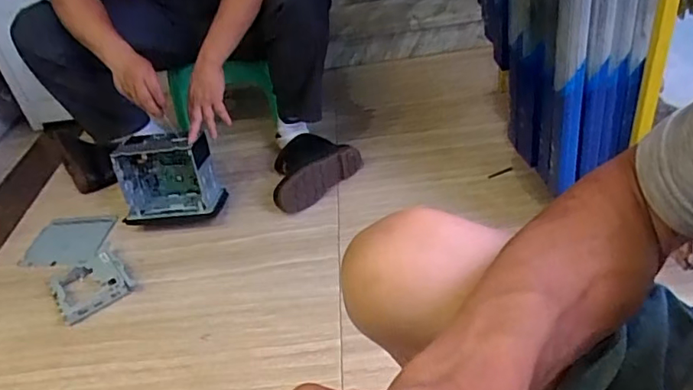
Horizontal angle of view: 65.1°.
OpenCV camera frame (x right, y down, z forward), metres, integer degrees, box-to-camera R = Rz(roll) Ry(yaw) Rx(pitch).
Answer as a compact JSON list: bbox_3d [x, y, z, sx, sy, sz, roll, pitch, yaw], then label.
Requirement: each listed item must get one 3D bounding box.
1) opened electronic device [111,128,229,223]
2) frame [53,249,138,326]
[{"bbox_3d":[-0.380,-0.030,1.161,0.203,0.194,0.108,-11,36,-2],"label":"opened electronic device"},{"bbox_3d":[-0.497,0.171,1.055,0.132,0.037,0.142,-29,44,-24],"label":"frame"}]

